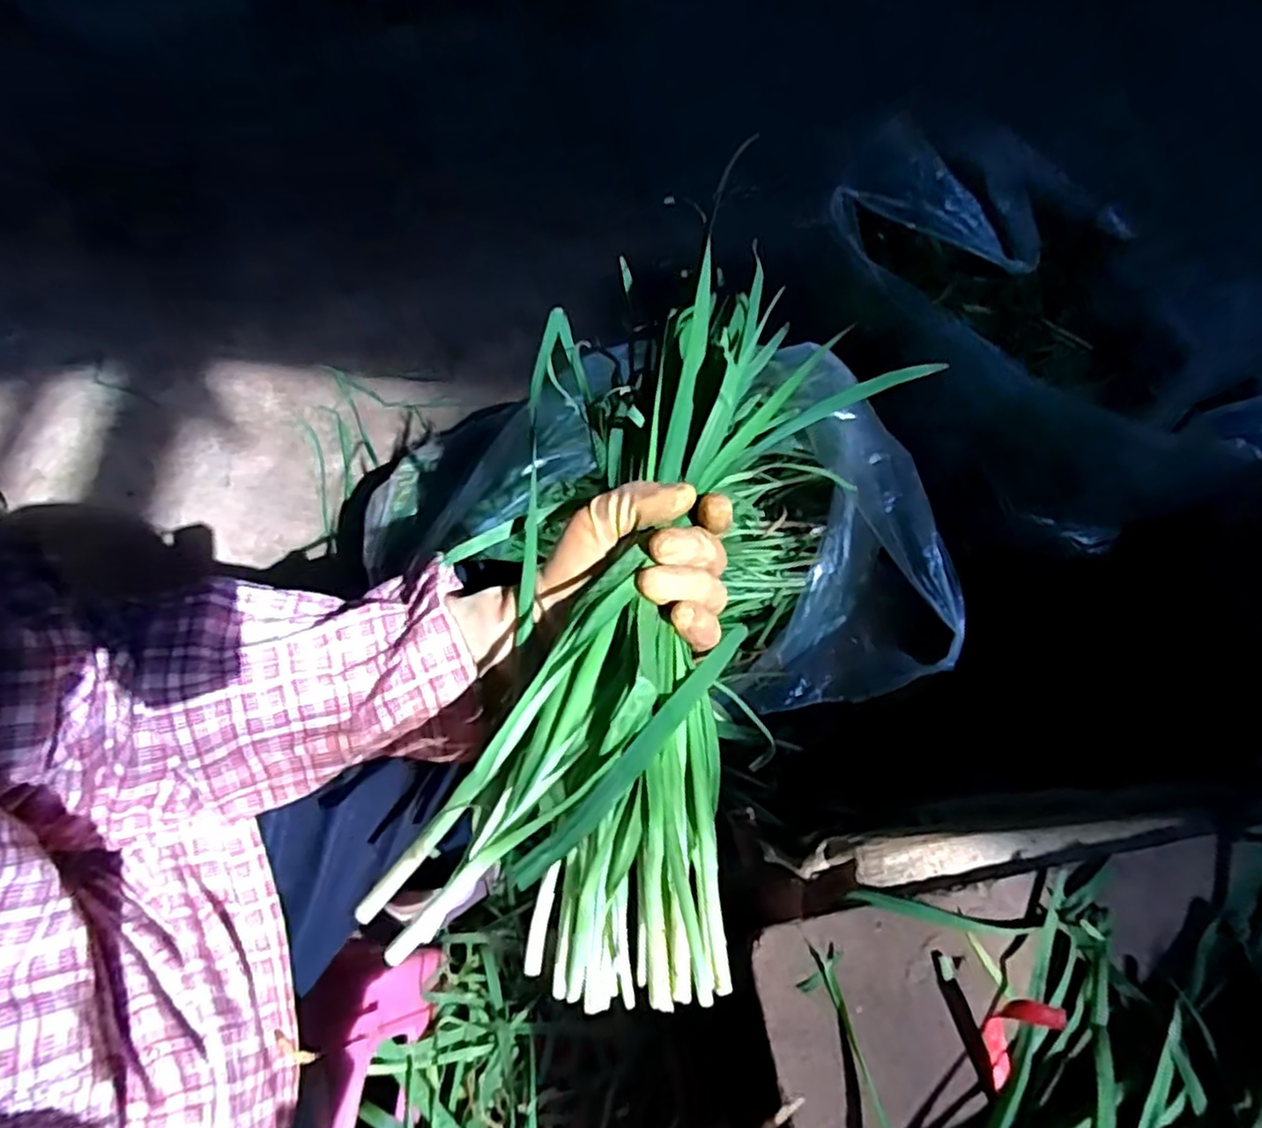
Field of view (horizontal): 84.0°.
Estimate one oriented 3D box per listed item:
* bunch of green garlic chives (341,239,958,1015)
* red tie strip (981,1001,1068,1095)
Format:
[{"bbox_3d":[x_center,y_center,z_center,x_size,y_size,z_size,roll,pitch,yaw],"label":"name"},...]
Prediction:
[{"bbox_3d":[0.014,-0.012,0.360,0.168,0.074,0.406,16,64,-10],"label":"bunch of green garlic chives"},{"bbox_3d":[0.207,0.252,0.379,0.025,0.054,0.023,31,21,14],"label":"red tie strip"}]

